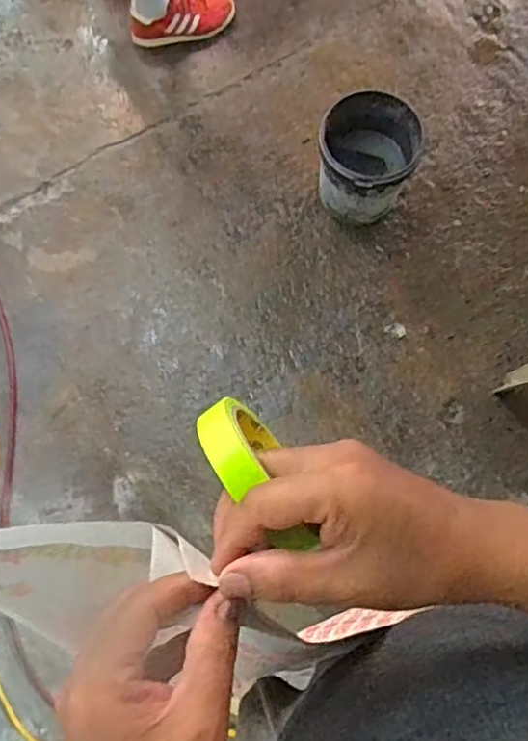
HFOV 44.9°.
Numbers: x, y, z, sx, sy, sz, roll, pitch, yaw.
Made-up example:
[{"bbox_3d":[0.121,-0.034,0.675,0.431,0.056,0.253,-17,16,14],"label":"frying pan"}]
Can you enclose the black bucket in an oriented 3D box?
[{"bbox_3d":[0.223,-0.472,1.494,0.227,0.226,0.217,0,75,1],"label":"black bucket"}]

